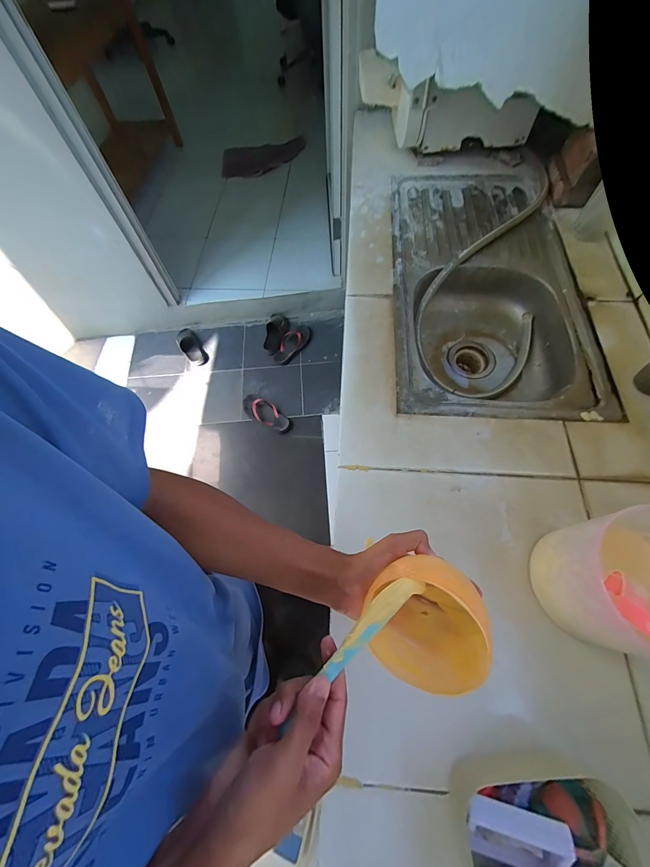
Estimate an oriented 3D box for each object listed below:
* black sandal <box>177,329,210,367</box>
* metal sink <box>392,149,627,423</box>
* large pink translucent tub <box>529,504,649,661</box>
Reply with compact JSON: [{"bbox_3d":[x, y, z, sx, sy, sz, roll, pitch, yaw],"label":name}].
[{"bbox_3d":[-0.706,-0.463,1.729,0.114,0.055,0.262,-32,68,-11],"label":"black sandal"},{"bbox_3d":[0.363,-0.364,0.815,0.407,0.142,0.793,2,66,4],"label":"metal sink"},{"bbox_3d":[0.376,0.186,0.414,0.160,0.151,0.156,-1,65,2],"label":"large pink translucent tub"}]

